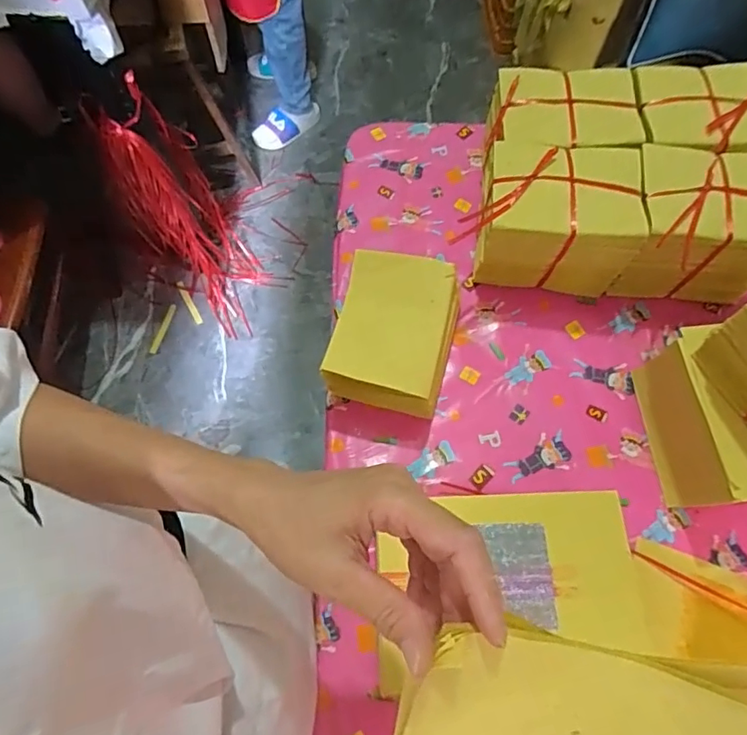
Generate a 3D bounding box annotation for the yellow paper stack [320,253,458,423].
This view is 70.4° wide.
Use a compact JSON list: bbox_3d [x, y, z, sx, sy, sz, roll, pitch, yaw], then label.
[{"bbox_3d":[0.023,-0.031,0.596,0.125,0.089,0.167,13,68,6],"label":"yellow paper stack"}]

